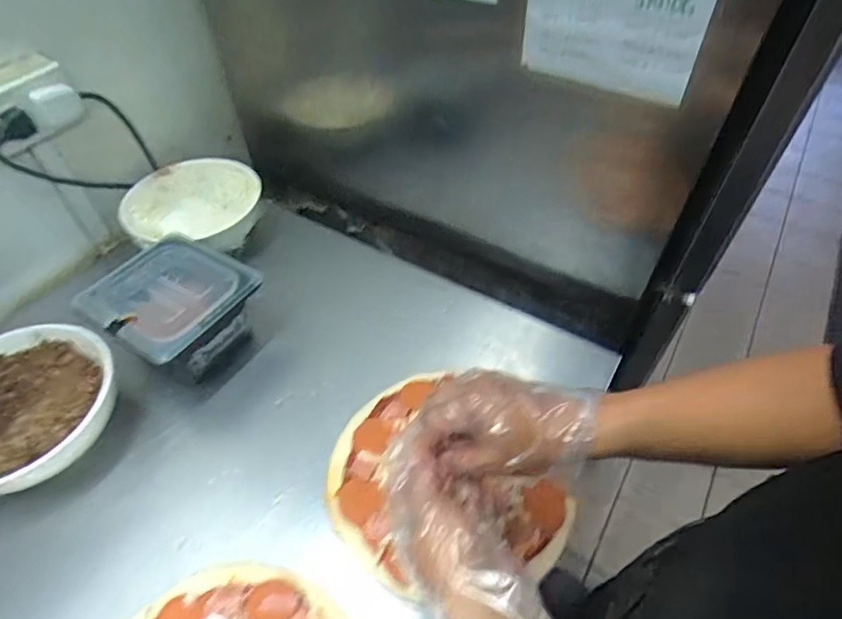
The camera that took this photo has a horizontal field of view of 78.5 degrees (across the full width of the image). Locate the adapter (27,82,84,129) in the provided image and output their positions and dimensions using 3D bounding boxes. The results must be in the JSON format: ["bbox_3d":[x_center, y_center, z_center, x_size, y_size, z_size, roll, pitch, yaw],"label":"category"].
[{"bbox_3d":[-0.447,-0.250,0.634,0.022,0.043,0.052,34,58,28],"label":"adapter"}]

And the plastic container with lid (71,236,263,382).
[{"bbox_3d":[-0.302,0.009,0.655,0.170,0.101,0.153,25,54,22],"label":"plastic container with lid"}]

